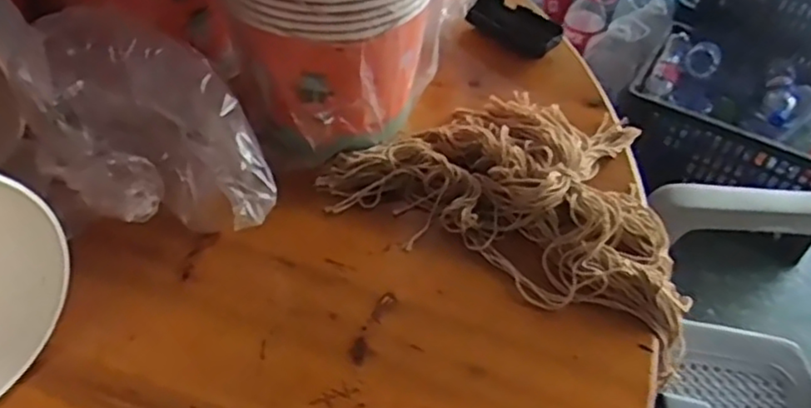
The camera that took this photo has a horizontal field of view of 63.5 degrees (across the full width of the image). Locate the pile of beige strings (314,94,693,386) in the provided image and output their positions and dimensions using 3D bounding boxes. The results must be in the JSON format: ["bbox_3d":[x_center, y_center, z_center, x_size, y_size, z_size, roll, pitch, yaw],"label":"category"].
[{"bbox_3d":[0.101,-0.026,0.547,0.303,0.034,0.215,21,50,15],"label":"pile of beige strings"}]

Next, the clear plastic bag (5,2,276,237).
[{"bbox_3d":[-0.172,-0.039,0.468,0.175,0.139,0.089,13,48,8],"label":"clear plastic bag"}]

